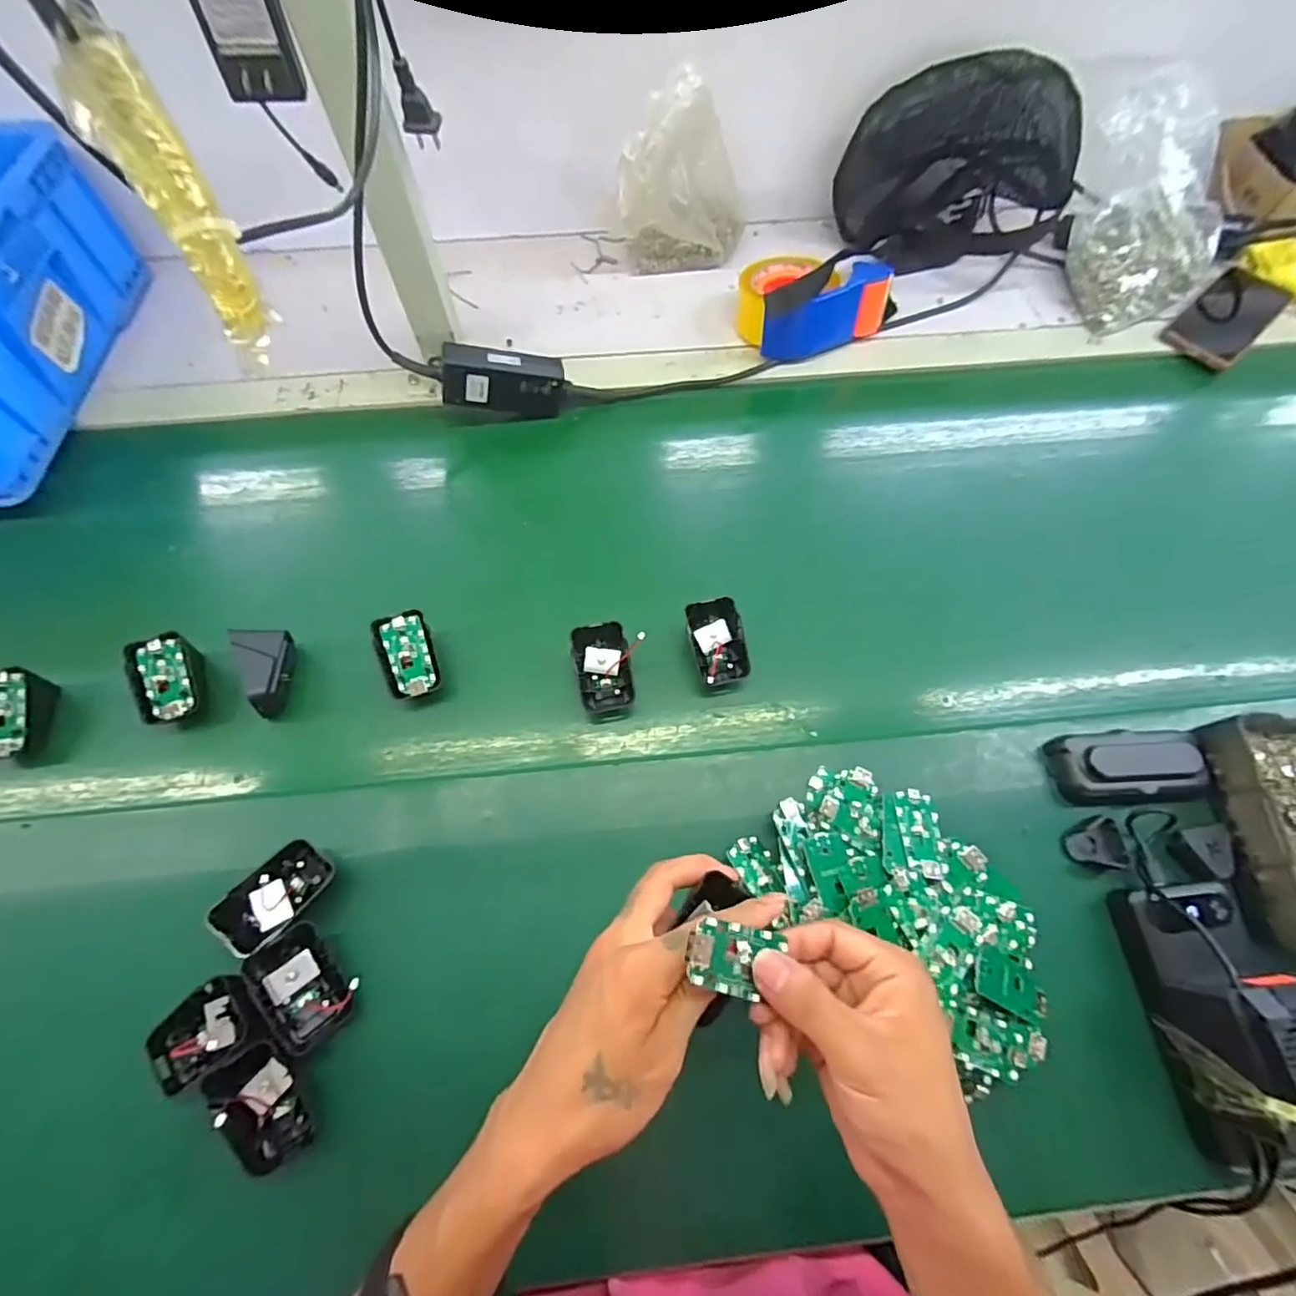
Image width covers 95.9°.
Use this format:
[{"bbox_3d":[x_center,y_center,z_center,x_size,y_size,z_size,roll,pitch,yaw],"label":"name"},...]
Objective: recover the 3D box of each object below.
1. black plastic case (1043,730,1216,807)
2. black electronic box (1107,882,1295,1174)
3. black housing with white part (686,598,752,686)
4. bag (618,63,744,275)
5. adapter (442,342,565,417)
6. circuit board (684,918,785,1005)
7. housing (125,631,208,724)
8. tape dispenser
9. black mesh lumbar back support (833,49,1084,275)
[{"bbox_3d":[0.364,0.089,0.438,0.110,0.024,0.052,-2,64,-1],"label":"black plastic case"},{"bbox_3d":[0.365,0.222,0.351,0.070,0.075,0.148,-2,64,-1],"label":"black electronic box"},{"bbox_3d":[0.058,-0.003,0.482,0.044,0.039,0.064,-13,65,-6],"label":"black housing with white part"},{"bbox_3d":[0.042,-0.509,0.648,0.145,0.164,0.069,-1,64,-1],"label":"bag"},{"bbox_3d":[-0.141,-0.262,0.575,0.112,0.048,0.030,-1,63,-19],"label":"adapter"},{"bbox_3d":[0.044,0.150,0.278,0.059,0.004,0.030,23,67,-31],"label":"circuit board"},{"bbox_3d":[-0.384,0.028,0.467,0.037,0.044,0.063,-13,65,-6],"label":"housing"},{"bbox_3d":[0.176,-0.383,0.637,0.159,0.074,0.108,-19,66,-9],"label":"tape dispenser"},{"bbox_3d":[0.343,-0.552,0.665,0.228,0.175,0.110,8,65,4],"label":"black mesh lumbar back support"}]

